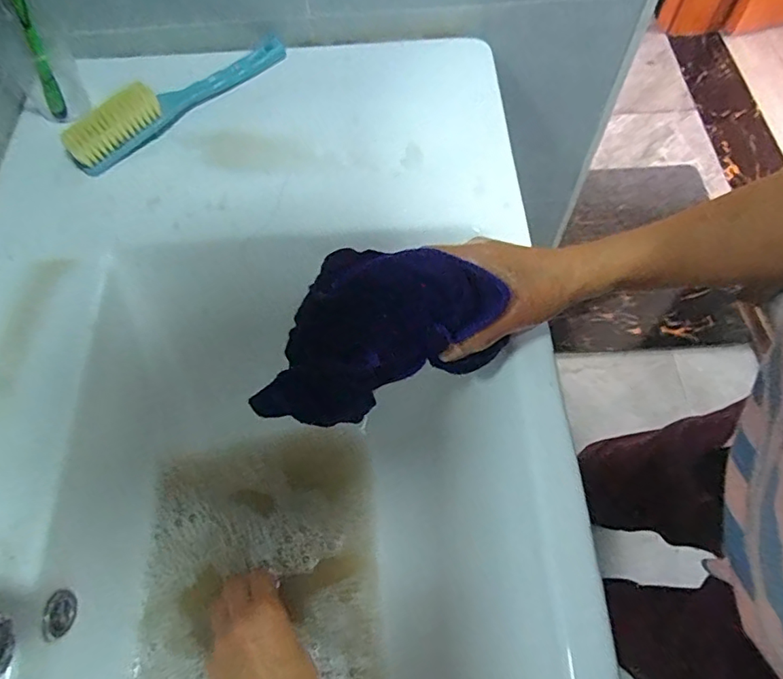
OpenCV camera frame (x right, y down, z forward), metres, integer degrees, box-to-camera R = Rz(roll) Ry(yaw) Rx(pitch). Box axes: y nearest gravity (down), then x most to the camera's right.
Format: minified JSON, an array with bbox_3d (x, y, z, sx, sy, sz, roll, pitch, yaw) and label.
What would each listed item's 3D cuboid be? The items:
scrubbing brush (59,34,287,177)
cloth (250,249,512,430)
[{"bbox_3d":[-0.199,-0.231,0.502,0.225,0.049,0.029,-38,68,-16],"label":"scrubbing brush"},{"bbox_3d":[-0.016,-0.008,0.363,0.168,0.062,0.089,-17,64,-5],"label":"cloth"}]

